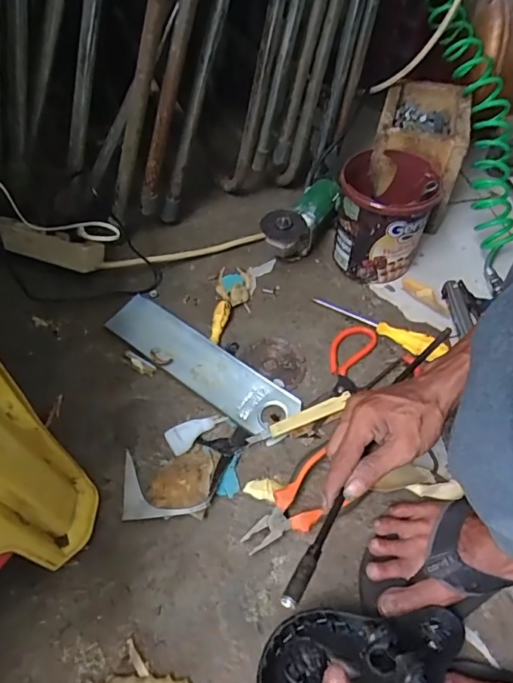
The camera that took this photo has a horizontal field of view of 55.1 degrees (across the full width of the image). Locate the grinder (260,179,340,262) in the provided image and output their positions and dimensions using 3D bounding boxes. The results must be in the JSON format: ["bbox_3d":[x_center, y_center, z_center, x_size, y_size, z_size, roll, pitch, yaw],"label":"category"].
[{"bbox_3d":[0.078,-0.204,0.826,0.070,0.085,0.183,29,56,19],"label":"grinder"}]

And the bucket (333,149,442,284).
[{"bbox_3d":[0.198,-0.201,0.784,0.127,0.152,0.166,13,52,7],"label":"bucket"}]

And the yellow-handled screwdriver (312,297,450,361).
[{"bbox_3d":[0.179,-0.030,0.733,0.200,0.027,0.031,33,59,21],"label":"yellow-handled screwdriver"}]

